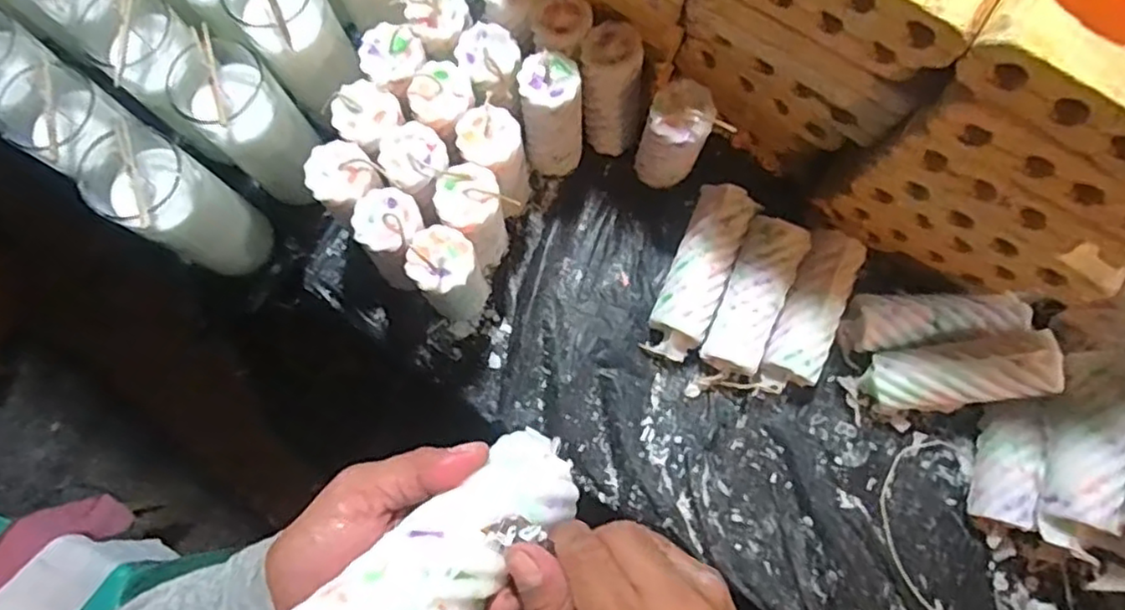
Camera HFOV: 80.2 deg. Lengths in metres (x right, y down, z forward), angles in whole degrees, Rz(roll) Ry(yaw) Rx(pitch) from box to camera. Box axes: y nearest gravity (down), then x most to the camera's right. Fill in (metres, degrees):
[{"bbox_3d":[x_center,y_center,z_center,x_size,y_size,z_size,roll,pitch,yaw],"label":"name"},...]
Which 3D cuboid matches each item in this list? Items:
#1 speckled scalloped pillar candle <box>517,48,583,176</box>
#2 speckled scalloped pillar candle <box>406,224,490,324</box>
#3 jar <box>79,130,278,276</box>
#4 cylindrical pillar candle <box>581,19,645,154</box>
[{"bbox_3d":[-0.008,-0.167,0.601,0.053,0.127,0.052,2,78,0],"label":"speckled scalloped pillar candle"},{"bbox_3d":[-0.095,-0.023,0.570,0.050,0.128,0.047,0,78,0],"label":"speckled scalloped pillar candle"},{"bbox_3d":[-0.311,-0.076,0.565,0.081,0.175,0.069,35,80,7],"label":"jar"},{"bbox_3d":[0.044,-0.194,0.606,0.052,0.129,0.057,0,78,0],"label":"cylindrical pillar candle"}]

